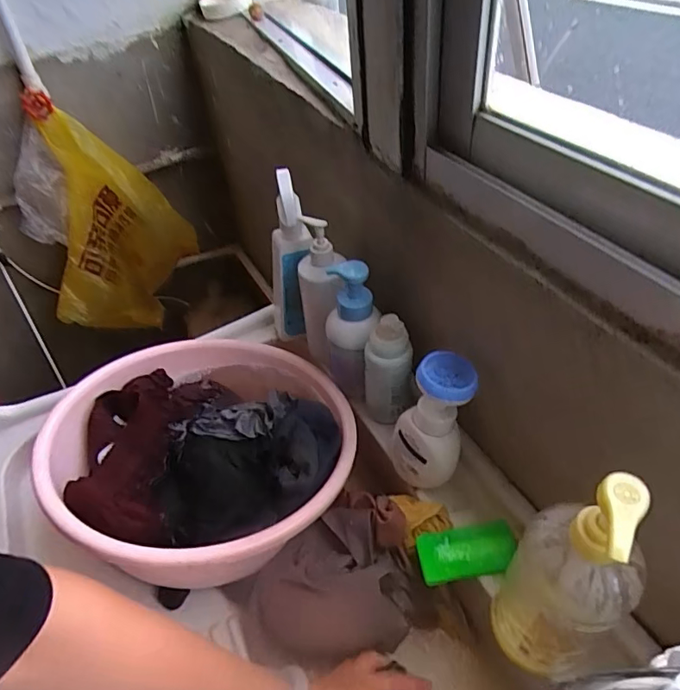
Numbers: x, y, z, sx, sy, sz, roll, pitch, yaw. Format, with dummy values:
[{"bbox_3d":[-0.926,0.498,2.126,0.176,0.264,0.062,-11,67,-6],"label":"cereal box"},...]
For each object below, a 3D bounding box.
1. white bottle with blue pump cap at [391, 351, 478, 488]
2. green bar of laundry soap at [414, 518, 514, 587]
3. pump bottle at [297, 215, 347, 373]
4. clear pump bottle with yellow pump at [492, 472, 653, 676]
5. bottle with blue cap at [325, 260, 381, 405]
[{"bbox_3d":[0.104,0.086,0.568,0.087,0.150,0.064,-15,45,-7],"label":"white bottle with blue pump cap"},{"bbox_3d":[0.136,0.223,0.544,0.099,0.025,0.050,-7,45,1],"label":"green bar of laundry soap"},{"bbox_3d":[-0.024,-0.058,0.710,0.061,0.232,0.076,-12,45,-4],"label":"pump bottle"},{"bbox_3d":[0.172,0.183,0.388,0.073,0.230,0.079,-4,45,4],"label":"clear pump bottle with yellow pump"},{"bbox_3d":[0.019,-0.013,0.667,0.074,0.196,0.061,14,49,20],"label":"bottle with blue cap"}]

